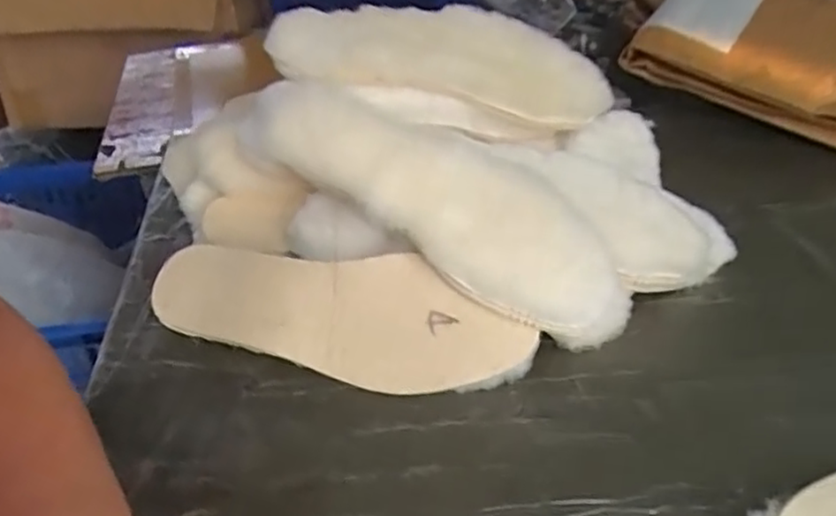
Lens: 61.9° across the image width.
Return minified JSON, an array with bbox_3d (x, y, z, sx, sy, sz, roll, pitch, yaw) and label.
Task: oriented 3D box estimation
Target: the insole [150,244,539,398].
[{"bbox_3d":[-0.052,0.036,0.451,0.246,0.016,0.081,9,73,9],"label":"insole"}]

